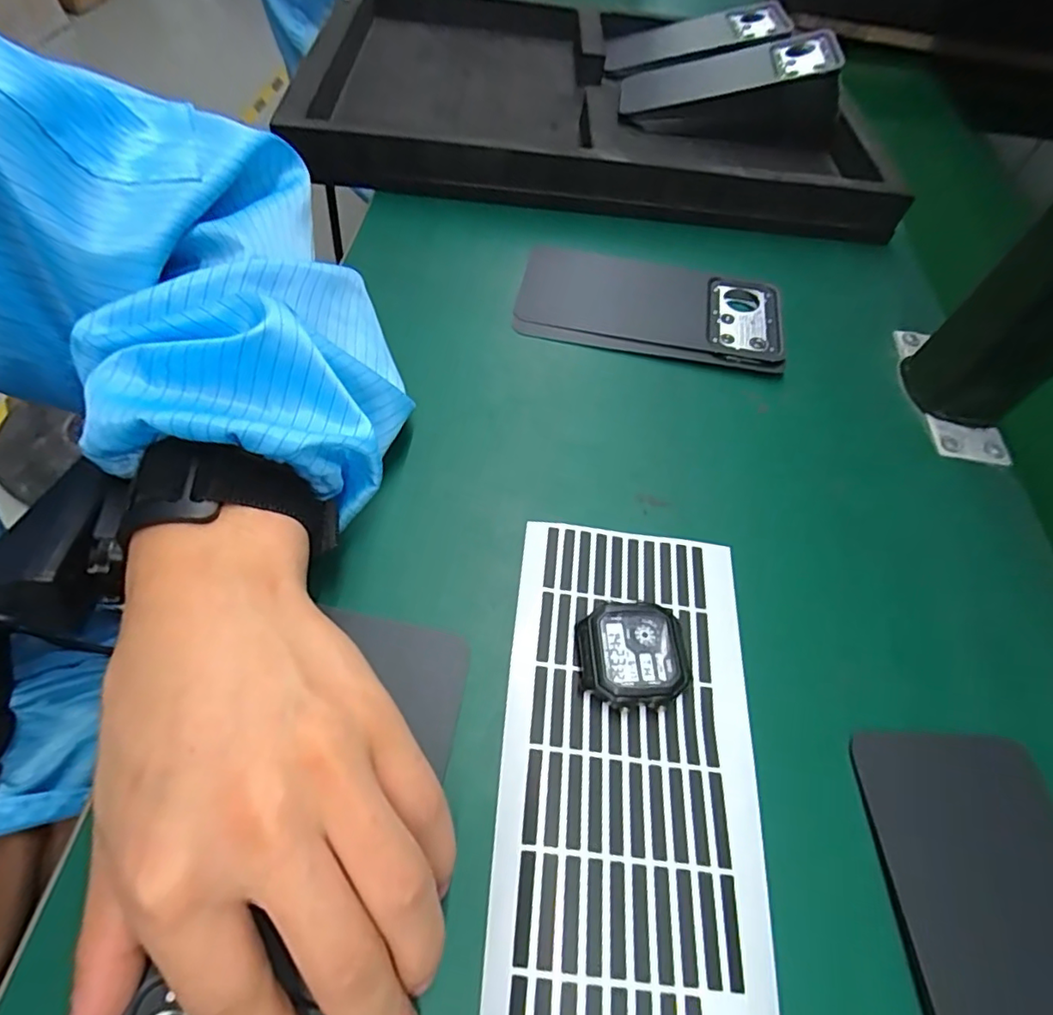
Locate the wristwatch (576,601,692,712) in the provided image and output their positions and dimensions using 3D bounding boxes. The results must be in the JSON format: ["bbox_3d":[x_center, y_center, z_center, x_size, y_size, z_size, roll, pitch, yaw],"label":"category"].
[{"bbox_3d":[0.042,0.058,0.222,0.042,0.012,0.040,1,58,-5],"label":"wristwatch"}]

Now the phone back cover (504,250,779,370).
[{"bbox_3d":[0.075,-0.123,0.344,0.158,0.010,0.083,13,58,2],"label":"phone back cover"}]

